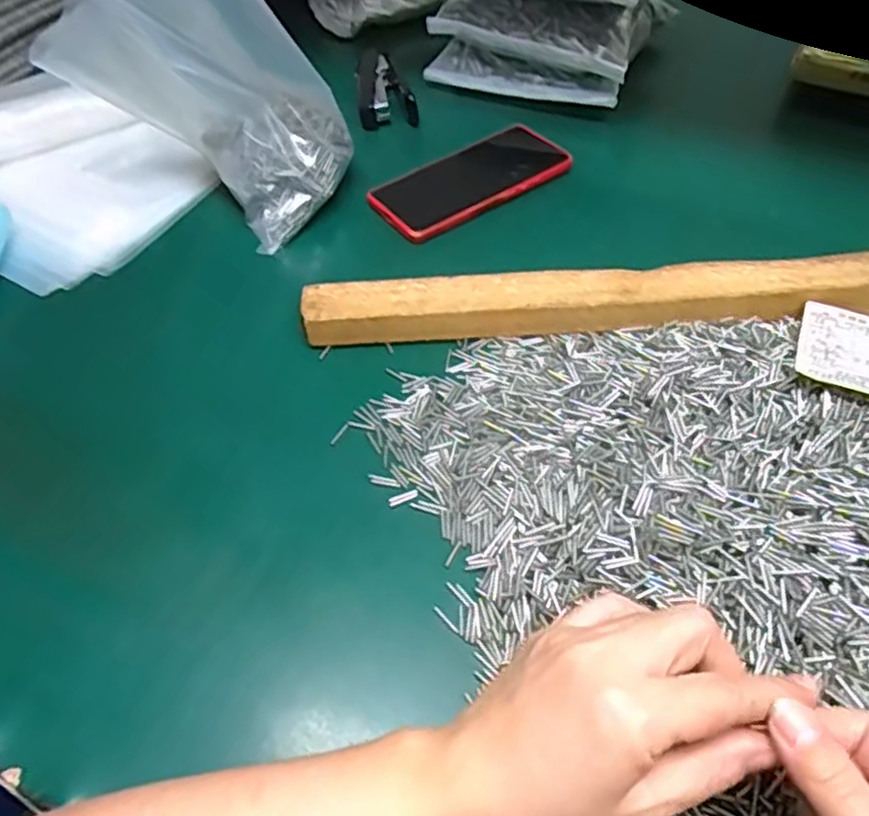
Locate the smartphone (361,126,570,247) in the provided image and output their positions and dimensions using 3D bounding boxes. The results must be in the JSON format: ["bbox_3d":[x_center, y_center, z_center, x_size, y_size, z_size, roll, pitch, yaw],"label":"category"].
[{"bbox_3d":[0.028,-0.193,0.584,0.166,0.011,0.084,-27,56,-14],"label":"smartphone"}]

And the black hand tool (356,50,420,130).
[{"bbox_3d":[-0.048,-0.308,0.682,0.054,0.036,0.106,-9,52,-2],"label":"black hand tool"}]

